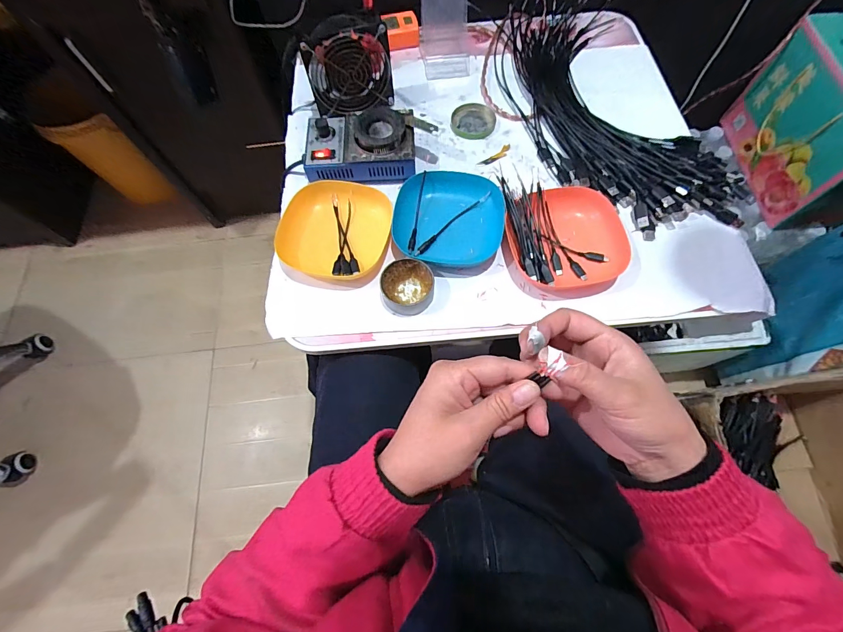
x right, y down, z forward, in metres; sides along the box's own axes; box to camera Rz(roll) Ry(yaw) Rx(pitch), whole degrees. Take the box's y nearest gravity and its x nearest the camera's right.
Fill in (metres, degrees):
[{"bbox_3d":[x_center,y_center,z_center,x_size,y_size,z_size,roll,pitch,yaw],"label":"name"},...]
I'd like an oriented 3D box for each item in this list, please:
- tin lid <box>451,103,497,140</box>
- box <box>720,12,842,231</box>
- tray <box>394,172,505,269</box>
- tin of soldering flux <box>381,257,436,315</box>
[{"bbox_3d":[0.080,-0.300,0.574,0.065,0.009,0.060,-1,69,2],"label":"tin lid"},{"bbox_3d":[0.821,-0.377,0.756,0.167,0.230,0.330,-2,69,1],"label":"box"},{"bbox_3d":[0.037,-0.128,0.492,0.139,0.027,0.135,8,69,5],"label":"tray"},{"bbox_3d":[-0.017,-0.037,0.458,0.062,0.024,0.065,-1,69,2],"label":"tin of soldering flux"}]

